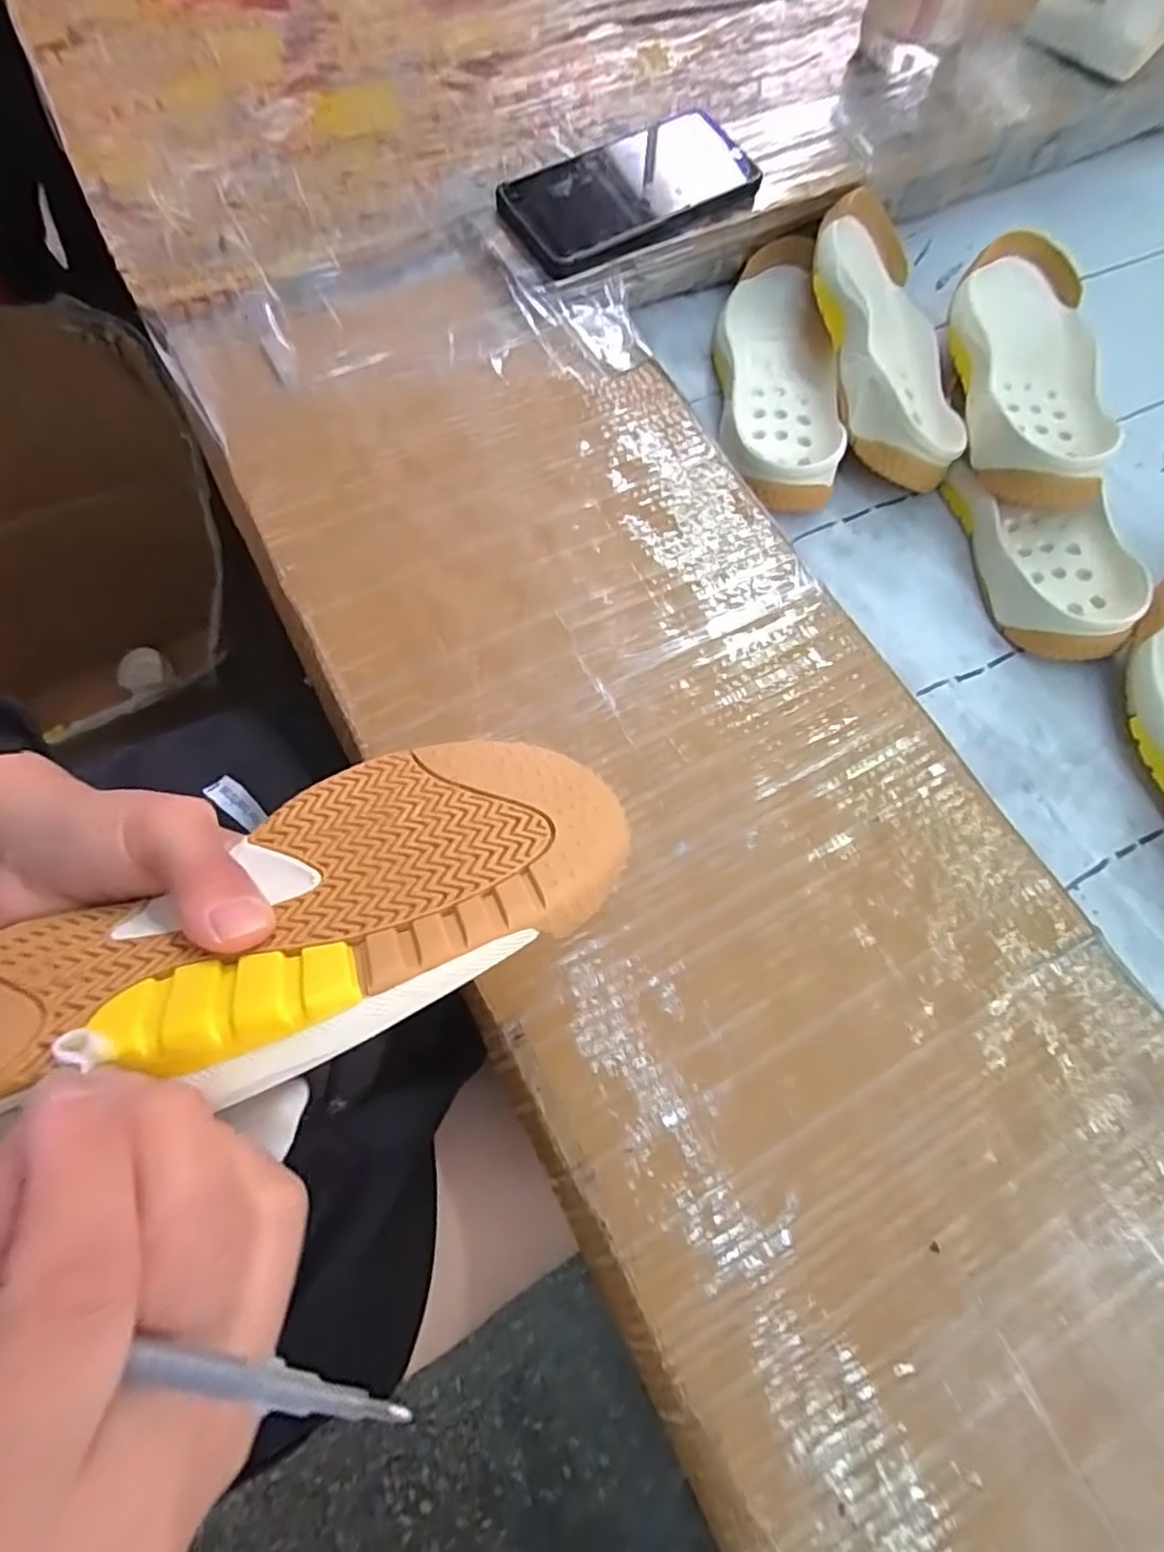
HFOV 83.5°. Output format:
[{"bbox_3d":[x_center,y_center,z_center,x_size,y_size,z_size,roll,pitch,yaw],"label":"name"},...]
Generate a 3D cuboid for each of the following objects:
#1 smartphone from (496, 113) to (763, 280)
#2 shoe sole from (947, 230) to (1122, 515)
[{"bbox_3d":[0.036,-0.386,0.432,0.170,0.016,0.077,-31,84,-10],"label":"smartphone"},{"bbox_3d":[0.294,-0.275,0.438,0.095,0.067,0.234,12,71,2],"label":"shoe sole"}]

